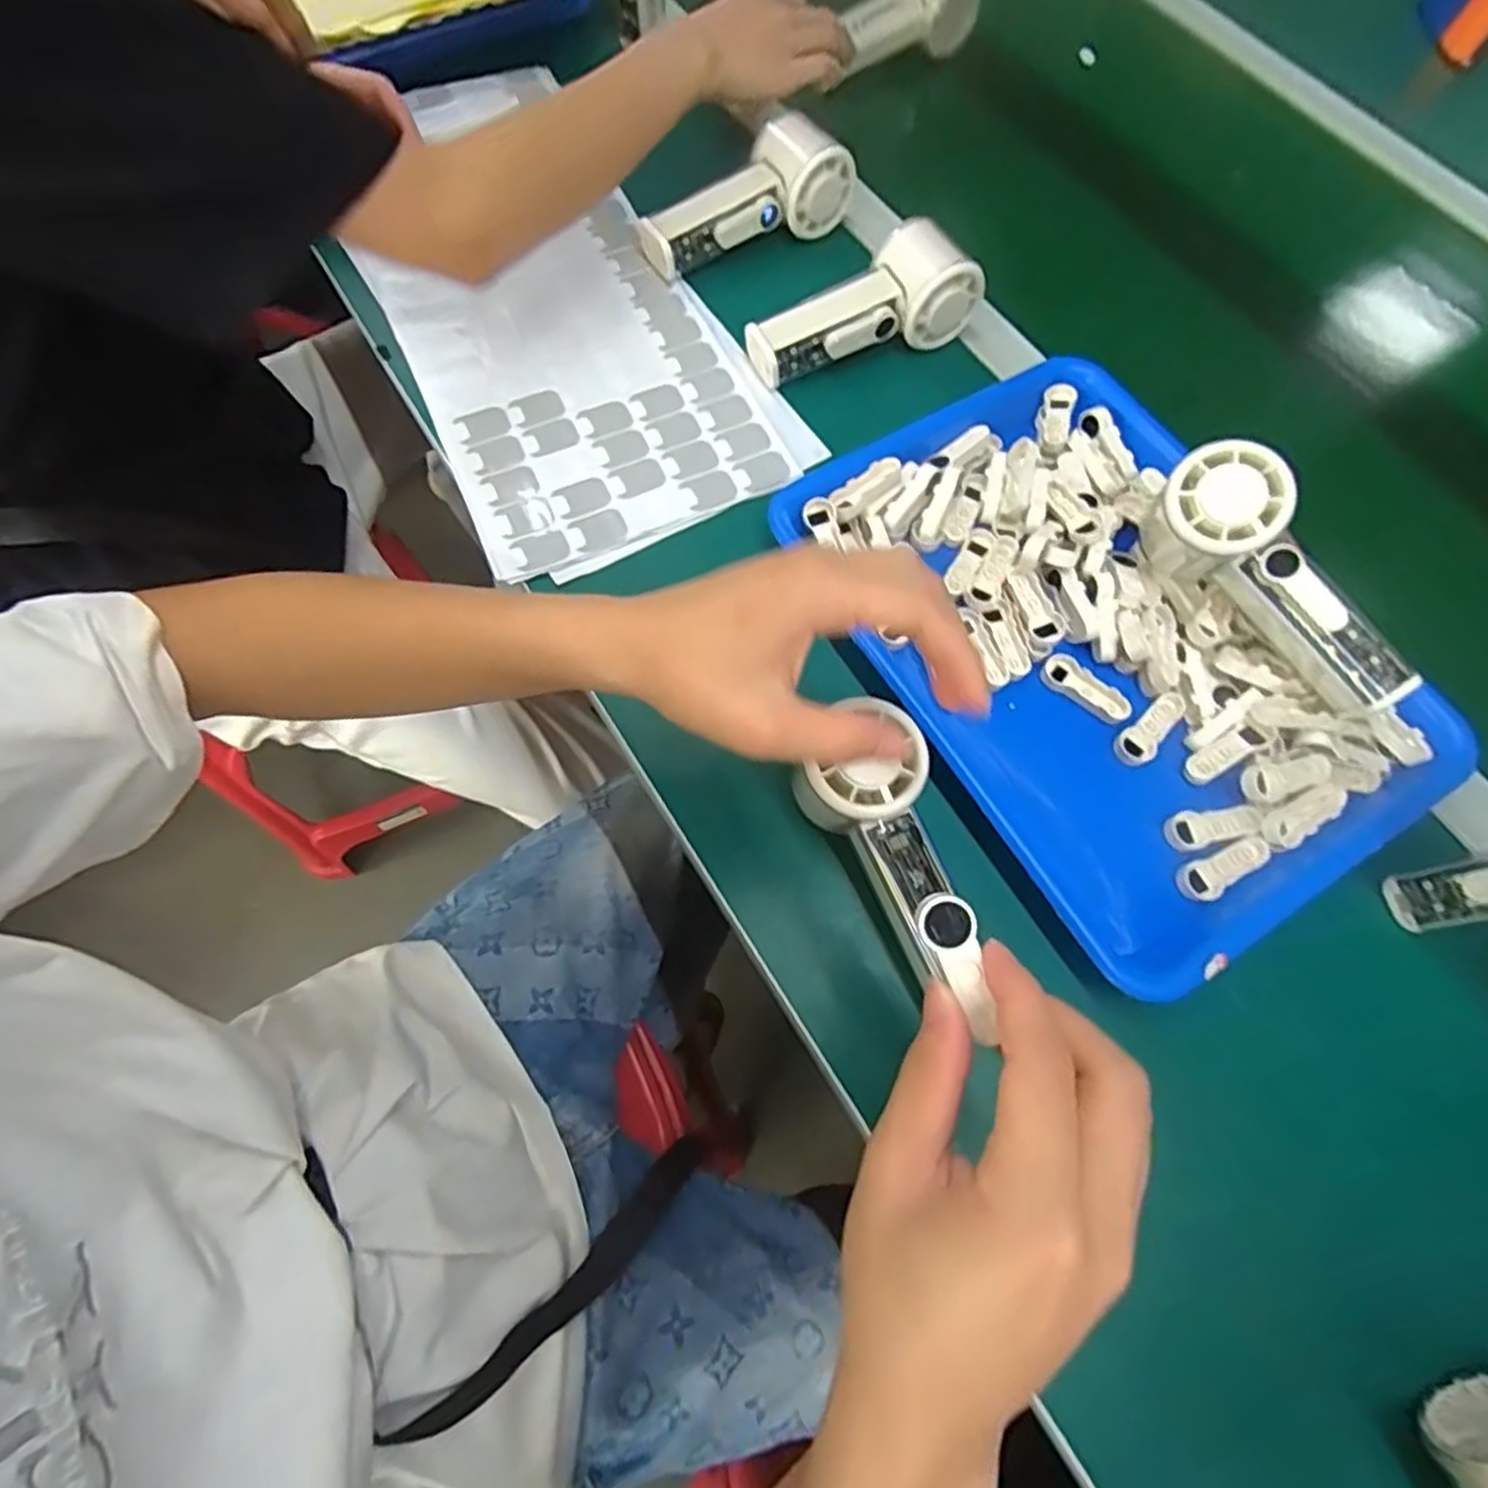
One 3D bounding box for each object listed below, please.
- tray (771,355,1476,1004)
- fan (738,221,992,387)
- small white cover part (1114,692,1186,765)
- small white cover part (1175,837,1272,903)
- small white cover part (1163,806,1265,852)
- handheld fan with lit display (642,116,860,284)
[{"bbox_3d":[0.197,-0.062,0.414,0.237,0.033,0.331,-29,72,-13],"label":"tray"},{"bbox_3d":[0.077,-0.293,0.492,0.156,0.060,0.055,-18,70,-10],"label":"fan"},{"bbox_3d":[0.224,-0.009,0.402,0.019,0.005,0.047,42,85,13],"label":"small white cover part"},{"bbox_3d":[0.245,0.065,0.375,0.049,0.009,0.020,-19,70,-10],"label":"small white cover part"},{"bbox_3d":[0.244,0.043,0.382,0.046,0.004,0.019,-13,69,6],"label":"small white cover part"},{"bbox_3d":[0.000,-0.390,0.528,0.154,0.061,0.050,-24,71,-12],"label":"handheld fan with lit display"}]

